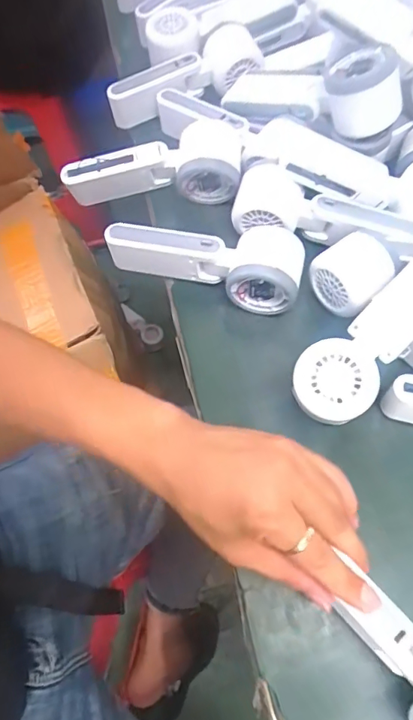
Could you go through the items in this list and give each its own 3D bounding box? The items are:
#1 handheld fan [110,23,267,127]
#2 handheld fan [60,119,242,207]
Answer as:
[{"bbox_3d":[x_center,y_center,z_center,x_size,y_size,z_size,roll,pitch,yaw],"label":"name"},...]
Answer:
[{"bbox_3d":[-0.023,-0.290,0.479,0.165,0.048,0.055,-23,71,-7],"label":"handheld fan"},{"bbox_3d":[-0.050,-0.185,0.444,0.162,0.054,0.054,1,66,0],"label":"handheld fan"}]

